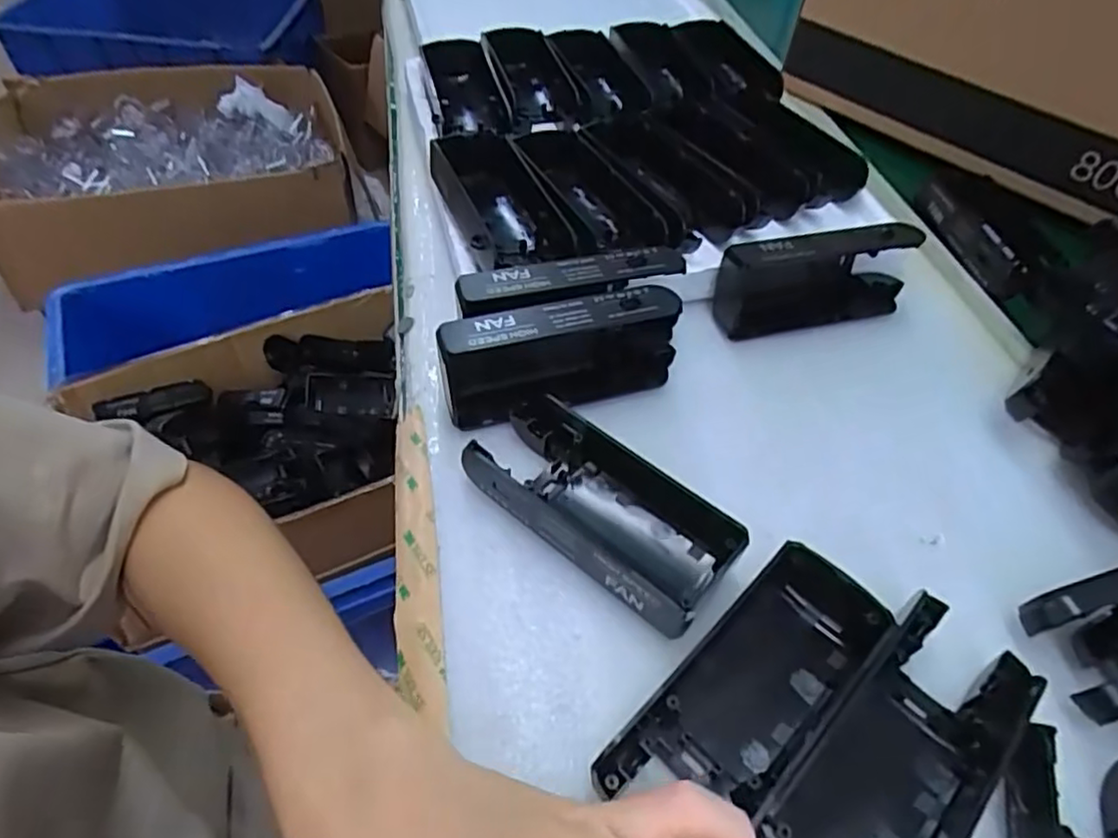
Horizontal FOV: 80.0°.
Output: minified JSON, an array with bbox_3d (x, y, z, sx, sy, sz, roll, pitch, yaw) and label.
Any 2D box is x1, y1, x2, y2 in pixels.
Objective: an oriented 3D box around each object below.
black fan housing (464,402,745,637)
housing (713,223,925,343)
[{"bbox_3d":[0.014,0.034,0.260,0.105,0.028,0.046,35,56,22],"label":"black fan housing"},{"bbox_3d":[0.134,-0.073,0.344,0.103,0.045,0.030,-8,52,-12],"label":"housing"}]

